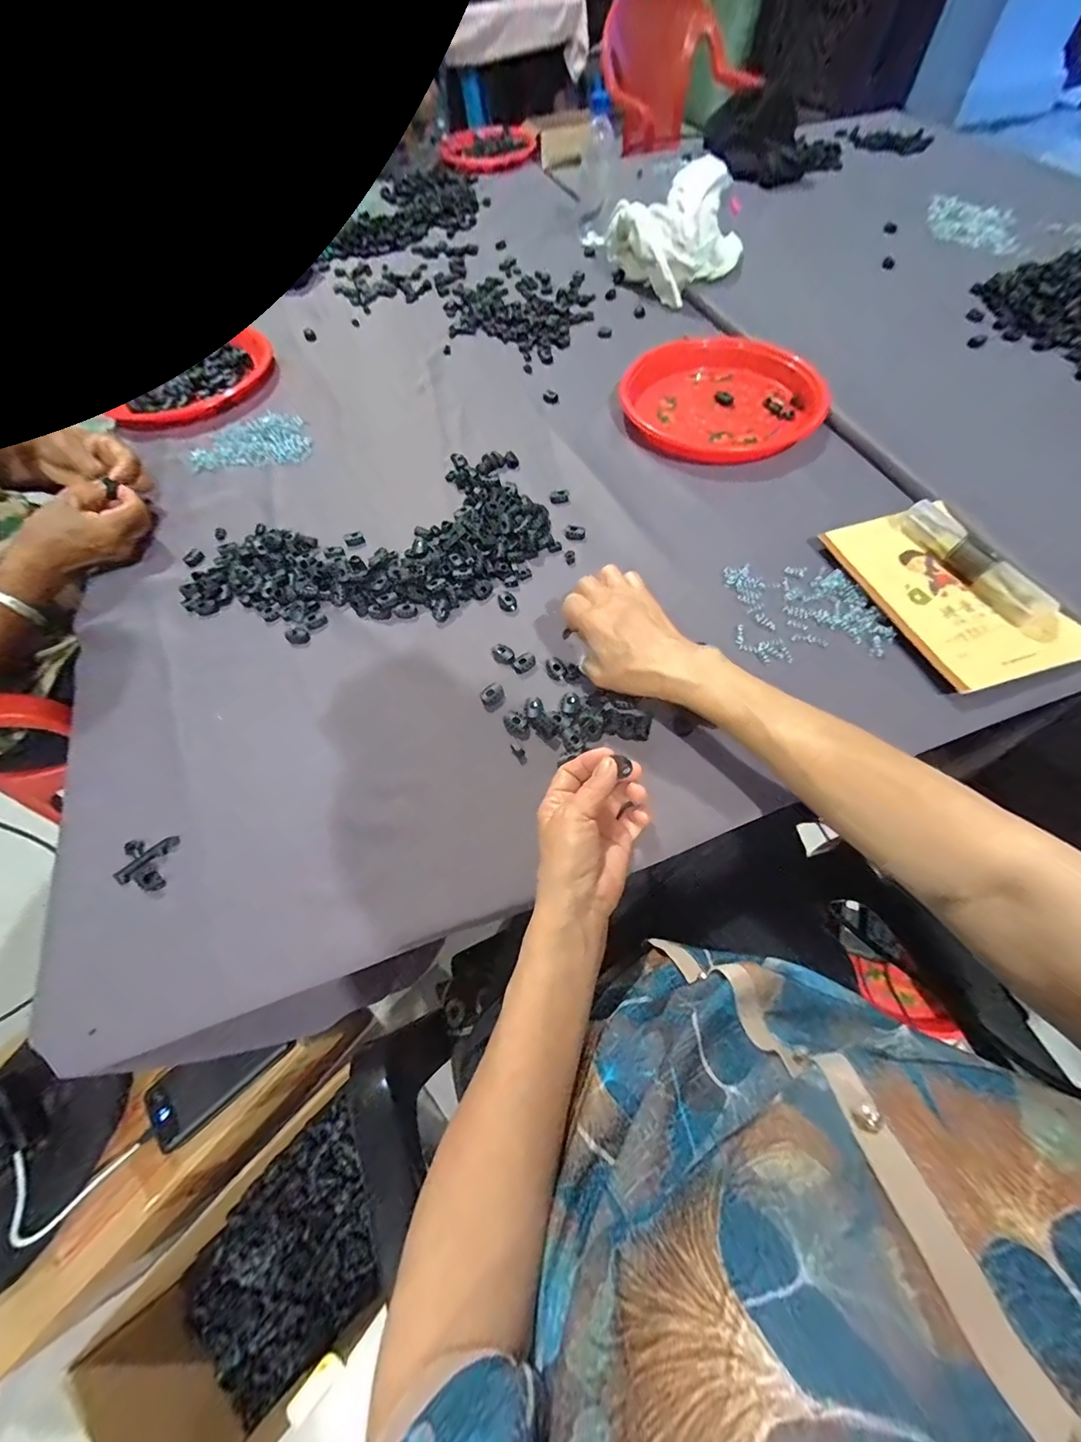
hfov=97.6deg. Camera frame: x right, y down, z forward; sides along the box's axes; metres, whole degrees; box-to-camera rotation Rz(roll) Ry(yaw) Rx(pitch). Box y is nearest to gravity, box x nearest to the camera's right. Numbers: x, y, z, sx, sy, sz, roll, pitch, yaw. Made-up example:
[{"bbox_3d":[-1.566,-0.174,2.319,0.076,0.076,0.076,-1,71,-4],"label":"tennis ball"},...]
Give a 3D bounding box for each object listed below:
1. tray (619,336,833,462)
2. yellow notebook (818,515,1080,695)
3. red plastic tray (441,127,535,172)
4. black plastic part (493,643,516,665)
[{"bbox_3d":[0.233,-0.416,0.599,0.234,0.047,0.220,-36,65,-15],"label":"tray"},{"bbox_3d":[0.389,-0.126,0.453,0.133,0.018,0.202,-18,62,-6],"label":"yellow notebook"},{"bbox_3d":[-0.136,-1.437,1.188,0.234,0.042,0.201,-18,62,-6],"label":"red plastic tray"},{"bbox_3d":[-0.035,-0.064,0.451,0.018,0.006,0.023,-35,65,-14],"label":"black plastic part"}]

